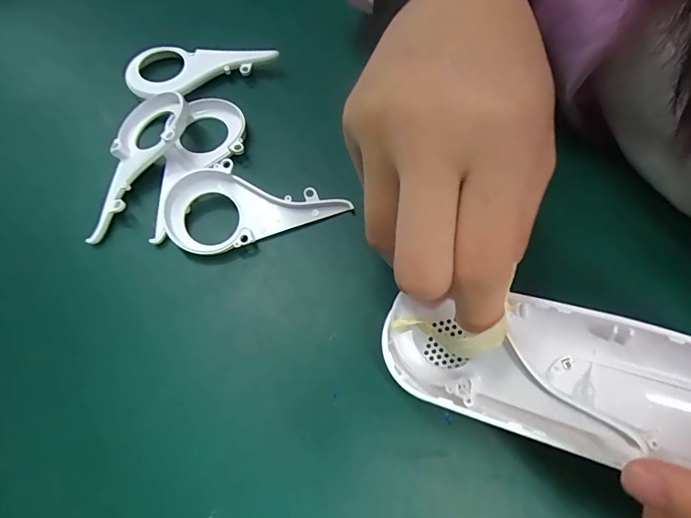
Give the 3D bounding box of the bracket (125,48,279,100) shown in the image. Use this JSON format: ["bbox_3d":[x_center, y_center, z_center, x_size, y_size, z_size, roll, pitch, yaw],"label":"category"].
[{"bbox_3d":[-0.091,-0.123,0.259,0.092,0.010,0.037,-9,65,-5],"label":"bracket"}]

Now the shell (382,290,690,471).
[{"bbox_3d":[0.093,0.047,0.155,0.158,0.026,0.050,10,64,14],"label":"shell"}]

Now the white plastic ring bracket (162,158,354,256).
[{"bbox_3d":[-0.049,-0.032,0.215,0.088,0.017,0.044,-22,67,-11],"label":"white plastic ring bracket"}]

